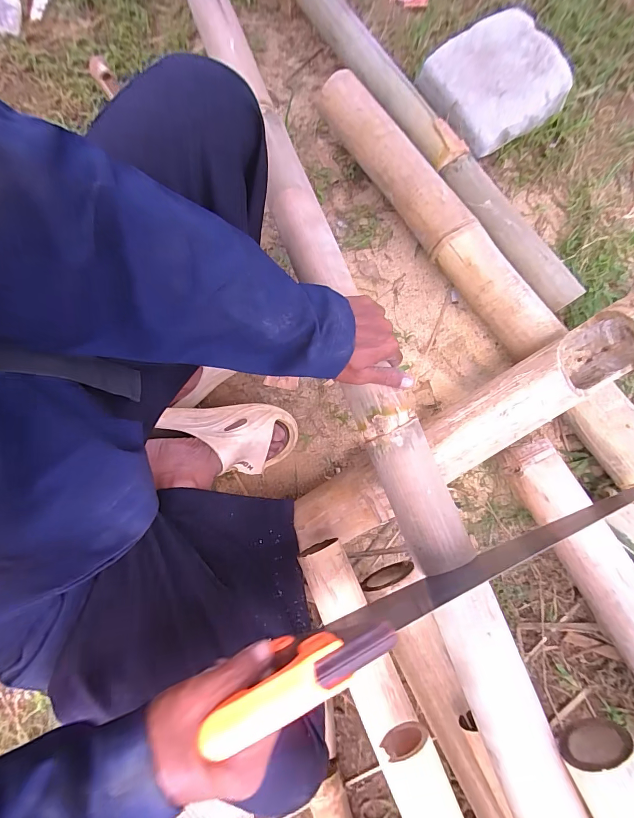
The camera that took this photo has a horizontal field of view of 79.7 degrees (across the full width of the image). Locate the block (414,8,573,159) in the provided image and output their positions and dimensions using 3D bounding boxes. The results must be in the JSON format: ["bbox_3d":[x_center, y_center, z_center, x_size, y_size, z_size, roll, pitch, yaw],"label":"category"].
[{"bbox_3d":[0.305,-0.569,0.665,0.196,0.077,0.203,-28,80,-5],"label":"block"}]

